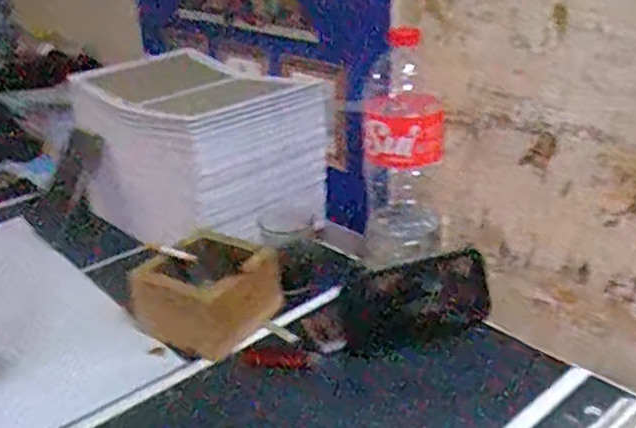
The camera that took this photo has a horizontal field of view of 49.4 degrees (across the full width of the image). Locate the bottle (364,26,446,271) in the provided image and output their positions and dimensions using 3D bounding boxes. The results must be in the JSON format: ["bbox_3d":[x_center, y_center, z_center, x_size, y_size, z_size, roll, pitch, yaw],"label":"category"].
[{"bbox_3d":[0.089,-0.070,0.752,0.088,0.232,0.093,-3,26,-1],"label":"bottle"}]

